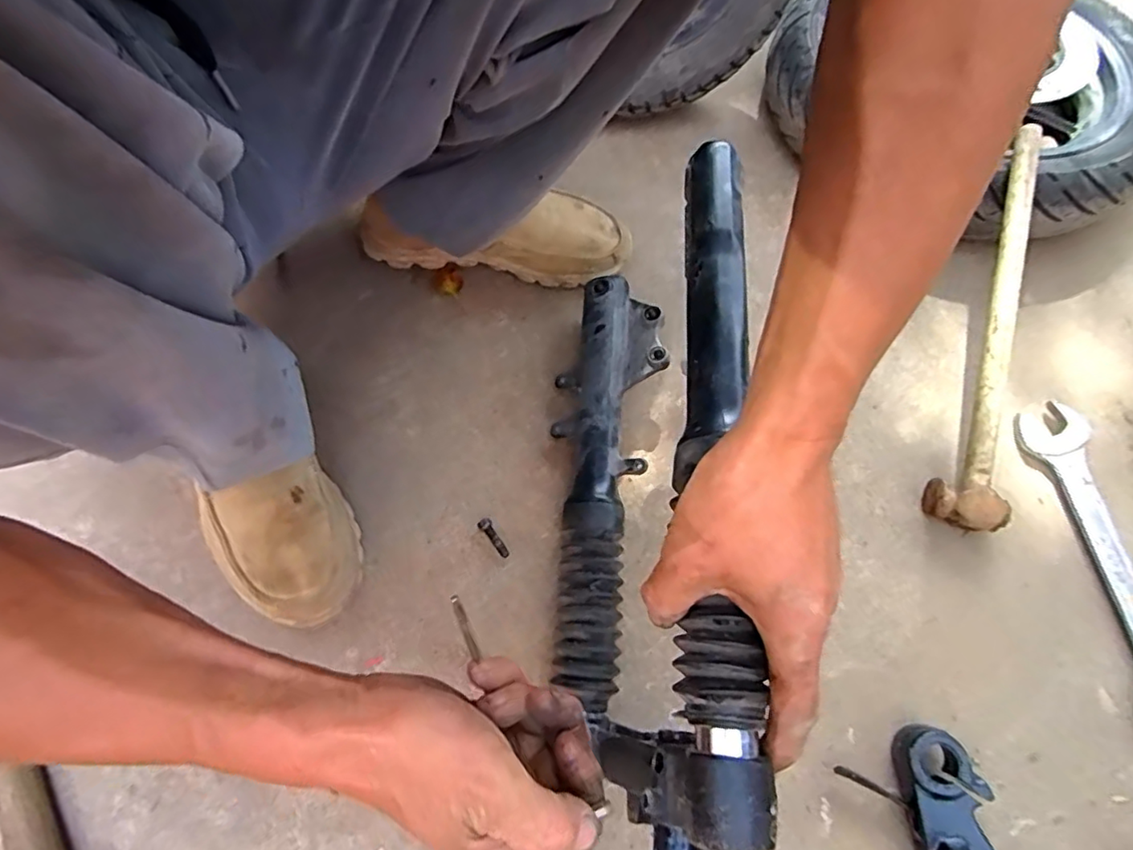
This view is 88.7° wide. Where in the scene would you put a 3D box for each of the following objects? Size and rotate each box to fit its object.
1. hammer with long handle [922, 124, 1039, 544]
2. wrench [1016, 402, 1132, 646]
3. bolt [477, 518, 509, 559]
[{"bbox_3d":[0.403,-0.100,0.535,0.063,0.077,0.405,21,67,10],"label":"hammer with long handle"},{"bbox_3d":[0.454,0.108,0.479,0.051,0.016,0.278,-1,65,0],"label":"wrench"},{"bbox_3d":[-0.063,0.097,0.496,0.013,0.006,0.039,-30,68,-13],"label":"bolt"}]

